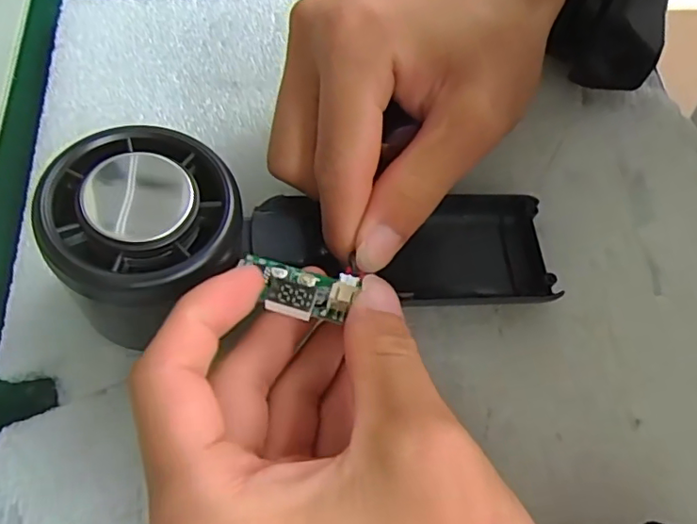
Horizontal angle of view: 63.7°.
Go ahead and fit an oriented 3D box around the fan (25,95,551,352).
[{"bbox_3d":[-0.008,-0.009,0.180,0.159,0.027,0.052,9,64,-24],"label":"fan"}]

